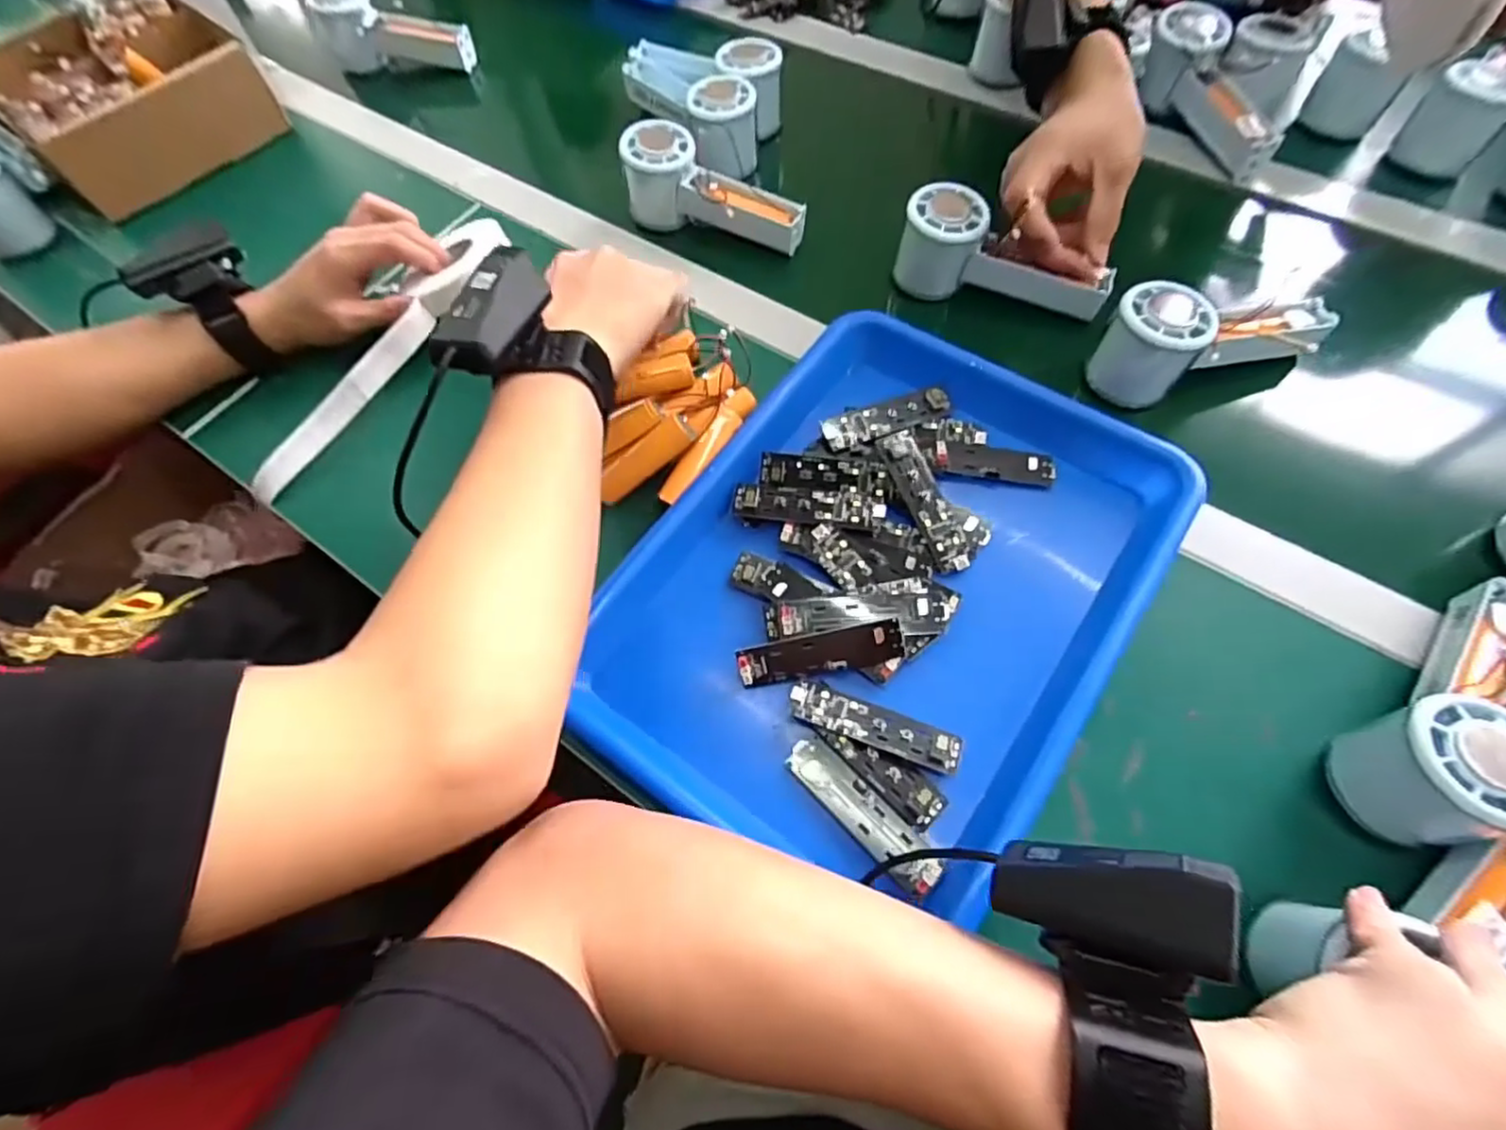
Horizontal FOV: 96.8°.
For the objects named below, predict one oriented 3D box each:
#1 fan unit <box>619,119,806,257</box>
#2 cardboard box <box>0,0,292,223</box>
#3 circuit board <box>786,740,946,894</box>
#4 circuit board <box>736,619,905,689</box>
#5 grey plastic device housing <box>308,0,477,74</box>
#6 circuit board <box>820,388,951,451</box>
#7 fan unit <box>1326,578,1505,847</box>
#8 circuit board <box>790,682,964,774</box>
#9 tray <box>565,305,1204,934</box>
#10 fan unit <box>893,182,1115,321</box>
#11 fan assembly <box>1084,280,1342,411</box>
[{"bbox_3d":[-0.031,-0.287,0.521,0.143,0.065,0.048,29,67,16],"label":"fan unit"},{"bbox_3d":[-0.569,-0.433,0.610,0.219,0.073,0.182,39,70,19],"label":"cardboard box"},{"bbox_3d":[0.056,0.124,0.340,0.022,0.009,0.090,-42,69,-18],"label":"circuit board"},{"bbox_3d":[0.037,0.049,0.367,0.089,0.005,0.023,-12,95,5],"label":"circuit board"},{"bbox_3d":[-0.354,-0.530,0.673,0.148,0.059,0.049,9,62,-8],"label":"grey plastic device housing"},{"bbox_3d":[0.086,-0.097,0.433,0.086,0.005,0.024,-22,64,-9],"label":"circuit board"},{"bbox_3d":[0.346,0.069,0.320,0.148,0.058,0.056,-36,67,-15],"label":"fan unit"},{"bbox_3d":[0.064,0.085,0.354,0.091,0.006,0.022,18,65,11],"label":"circuit board"},{"bbox_3d":[0.078,0.006,0.380,0.262,0.037,0.319,28,67,15],"label":"tray"},{"bbox_3d":[0.178,-0.219,0.488,0.149,0.062,0.048,24,65,1],"label":"fan unit"},{"bbox_3d":[0.296,-0.142,0.434,0.134,0.066,0.056,-6,63,-1],"label":"fan assembly"}]

